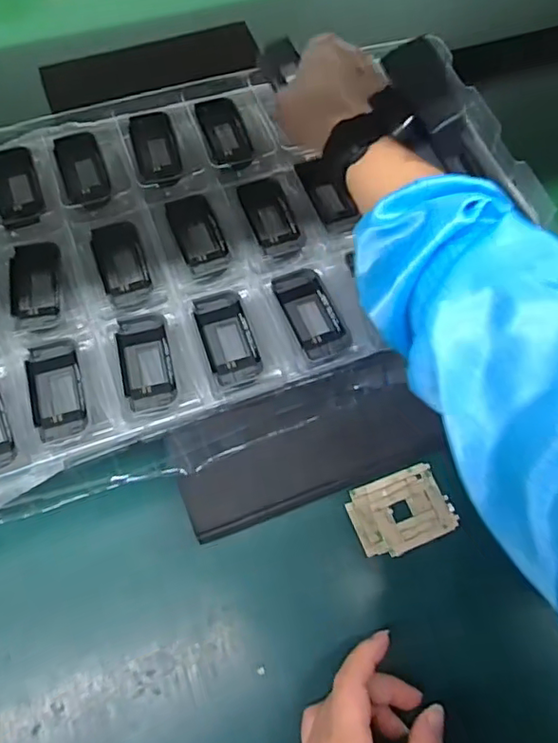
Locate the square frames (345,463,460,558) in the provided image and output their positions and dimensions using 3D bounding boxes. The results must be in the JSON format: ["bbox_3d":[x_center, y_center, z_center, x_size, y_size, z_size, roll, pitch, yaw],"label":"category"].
[{"bbox_3d":[0.091,0.105,0.431,0.073,0.005,0.054,-18,65,-10],"label":"square frames"}]

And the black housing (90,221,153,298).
[{"bbox_3d":[-0.124,-0.089,0.454,0.037,0.011,0.065,-17,65,-10],"label":"black housing"}]

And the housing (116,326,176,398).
[{"bbox_3d":[-0.090,-0.006,0.390,0.034,0.007,0.048,-12,64,-8],"label":"housing"}]

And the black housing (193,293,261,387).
[{"bbox_3d":[-0.035,-0.025,0.401,0.034,0.005,0.069,-16,65,-10],"label":"black housing"}]

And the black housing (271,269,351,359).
[{"bbox_3d":[0.025,-0.045,0.439,0.039,0.010,0.075,-19,66,-11],"label":"black housing"}]

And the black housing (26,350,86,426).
[{"bbox_3d":[-0.147,0.012,0.380,0.033,0.006,0.049,-14,65,-9],"label":"black housing"}]

